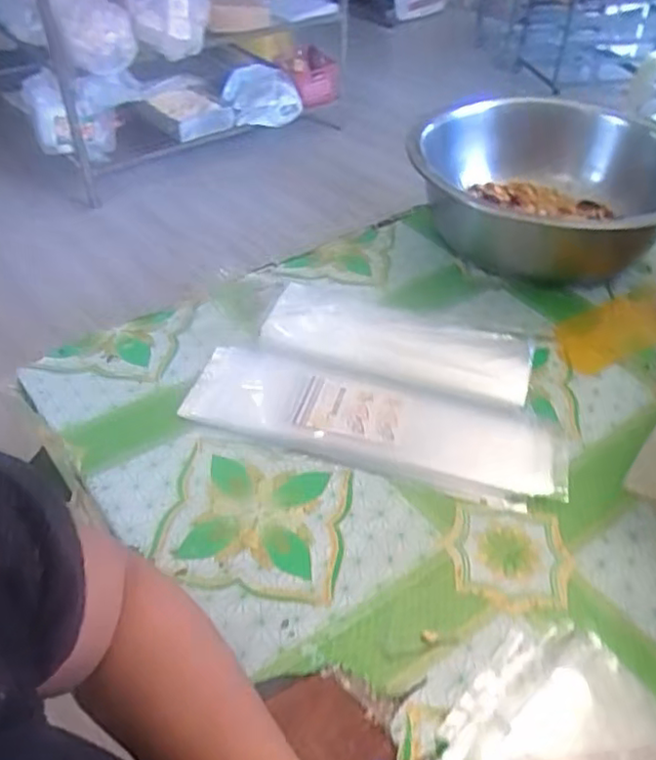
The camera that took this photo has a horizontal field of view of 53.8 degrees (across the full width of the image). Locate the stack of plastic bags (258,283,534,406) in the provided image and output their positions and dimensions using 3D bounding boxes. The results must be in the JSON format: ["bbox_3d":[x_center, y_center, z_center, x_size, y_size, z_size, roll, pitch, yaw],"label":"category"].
[{"bbox_3d":[0.071,-0.039,0.674,0.270,0.038,0.109,13,45,13],"label":"stack of plastic bags"}]

